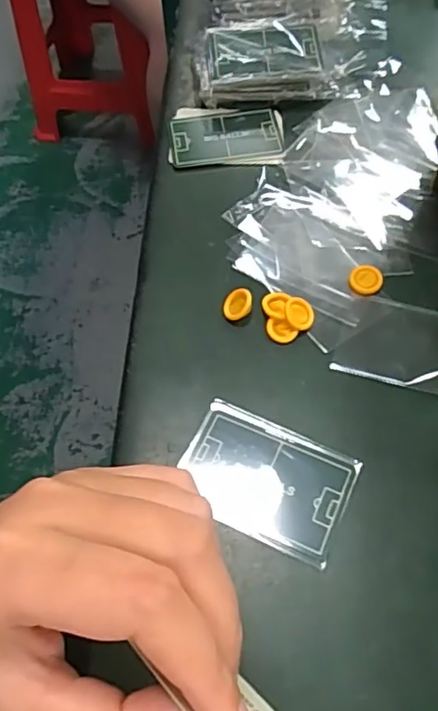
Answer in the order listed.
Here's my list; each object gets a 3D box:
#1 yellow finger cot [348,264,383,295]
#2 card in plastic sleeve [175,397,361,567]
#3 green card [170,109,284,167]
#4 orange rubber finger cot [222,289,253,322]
[{"bbox_3d":[0.093,-0.048,0.362,0.020,0.006,0.020,-2,60,3],"label":"yellow finger cot"},{"bbox_3d":[0.024,0.065,0.304,0.088,0.005,0.061,22,64,16],"label":"card in plastic sleeve"},{"bbox_3d":[0.005,-0.168,0.441,0.082,0.008,0.050,-7,66,-7],"label":"green card"},{"bbox_3d":[0.012,-0.031,0.353,0.016,0.005,0.021,32,98,23],"label":"orange rubber finger cot"}]

